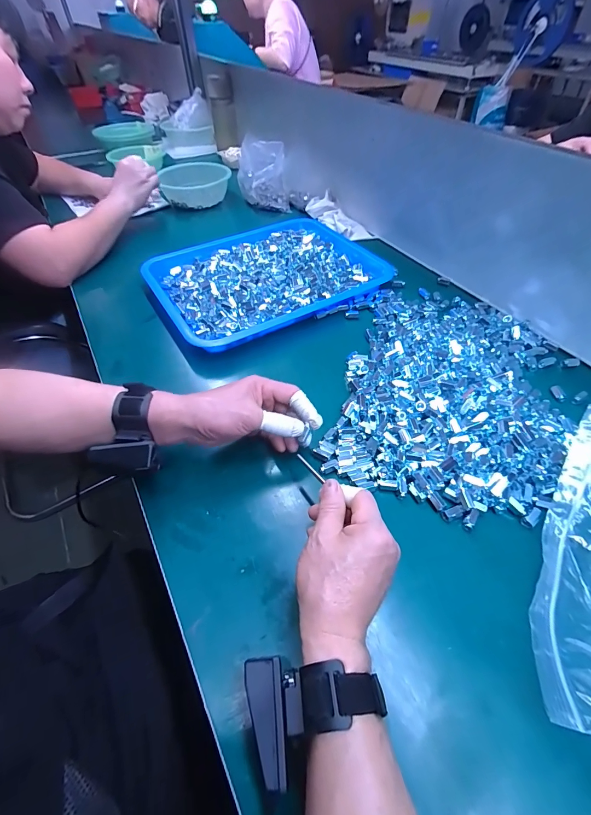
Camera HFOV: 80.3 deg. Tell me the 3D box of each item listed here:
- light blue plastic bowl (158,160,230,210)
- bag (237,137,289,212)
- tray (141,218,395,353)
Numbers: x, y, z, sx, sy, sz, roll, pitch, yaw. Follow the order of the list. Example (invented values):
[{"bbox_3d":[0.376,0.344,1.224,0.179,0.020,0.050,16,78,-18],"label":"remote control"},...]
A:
[{"bbox_3d":[-0.260,-0.584,0.901,0.166,0.055,0.176,-1,53,1],"label":"light blue plastic bowl"},{"bbox_3d":[-0.081,-0.572,0.866,0.120,0.115,0.127,-5,50,-4],"label":"bag"},{"bbox_3d":[-0.046,-0.249,0.643,0.408,0.041,0.302,-24,53,-19],"label":"tray"}]

